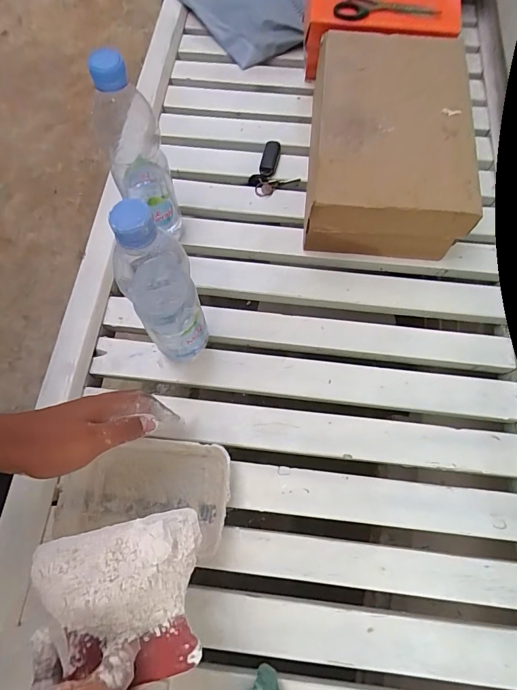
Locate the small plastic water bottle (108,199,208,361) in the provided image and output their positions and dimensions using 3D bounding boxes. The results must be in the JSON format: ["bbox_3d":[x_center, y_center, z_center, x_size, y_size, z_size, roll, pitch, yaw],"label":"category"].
[{"bbox_3d":[-0.092,-0.045,0.400,0.066,0.230,0.052,-26,73,-11],"label":"small plastic water bottle"}]

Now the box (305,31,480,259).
[{"bbox_3d":[0.175,-0.281,0.567,0.188,0.113,0.316,5,70,0],"label":"box"}]

